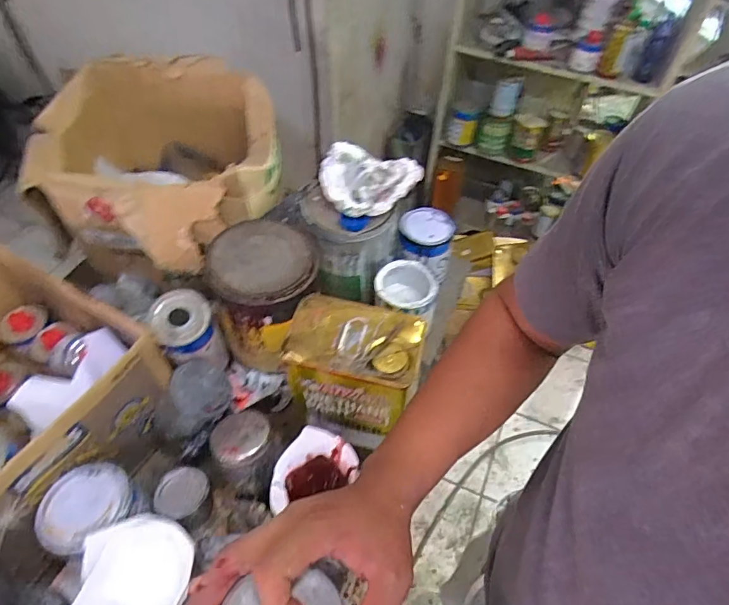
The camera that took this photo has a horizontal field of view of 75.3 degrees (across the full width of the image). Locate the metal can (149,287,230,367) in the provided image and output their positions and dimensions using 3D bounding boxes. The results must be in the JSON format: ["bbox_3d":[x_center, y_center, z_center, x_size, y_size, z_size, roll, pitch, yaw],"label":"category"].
[{"bbox_3d":[-0.256,0.042,0.685,0.082,0.096,0.075,-14,53,-13],"label":"metal can"}]

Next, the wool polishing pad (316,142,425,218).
[{"bbox_3d":[0.011,-0.213,0.798,0.162,0.048,0.135,-15,53,-13],"label":"wool polishing pad"}]

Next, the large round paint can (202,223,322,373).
[{"bbox_3d":[-0.153,-0.010,0.768,0.151,0.189,0.155,1,51,-1],"label":"large round paint can"}]

